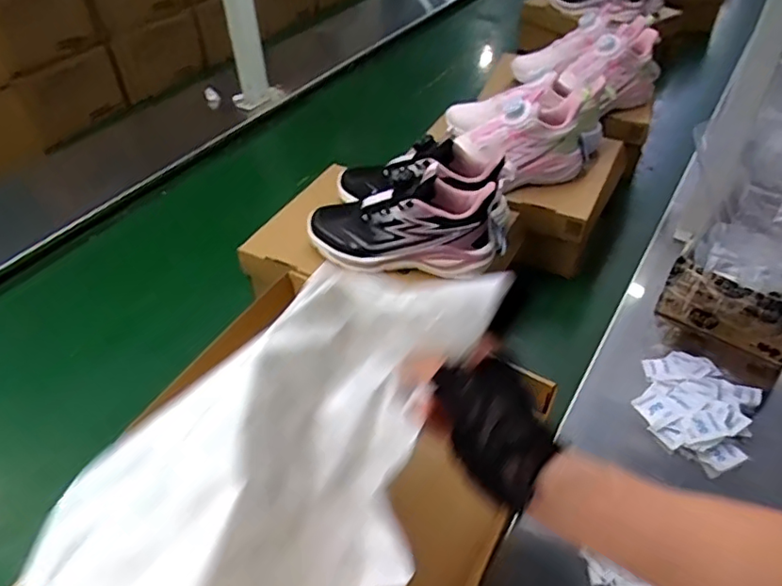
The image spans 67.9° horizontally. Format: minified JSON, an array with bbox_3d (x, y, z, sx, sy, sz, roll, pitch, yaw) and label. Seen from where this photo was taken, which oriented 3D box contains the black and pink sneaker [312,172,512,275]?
[{"bbox_3d":[0.019,-0.092,0.695,0.239,0.094,0.102,3,44,5],"label":"black and pink sneaker"}]

